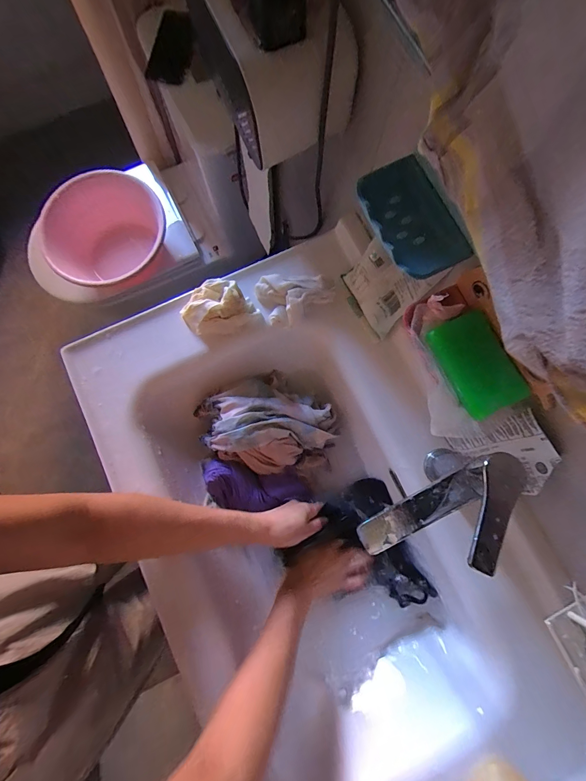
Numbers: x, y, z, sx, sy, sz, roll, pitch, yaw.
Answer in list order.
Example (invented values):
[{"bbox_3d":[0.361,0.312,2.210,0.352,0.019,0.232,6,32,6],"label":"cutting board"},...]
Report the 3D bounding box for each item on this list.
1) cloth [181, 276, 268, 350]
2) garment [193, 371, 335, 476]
[{"bbox_3d":[-0.110,-0.120,0.496,0.108,0.052,0.084,-24,81,-5],"label":"cloth"},{"bbox_3d":[-0.040,0.052,0.549,0.228,0.086,0.165,19,80,3],"label":"garment"}]

